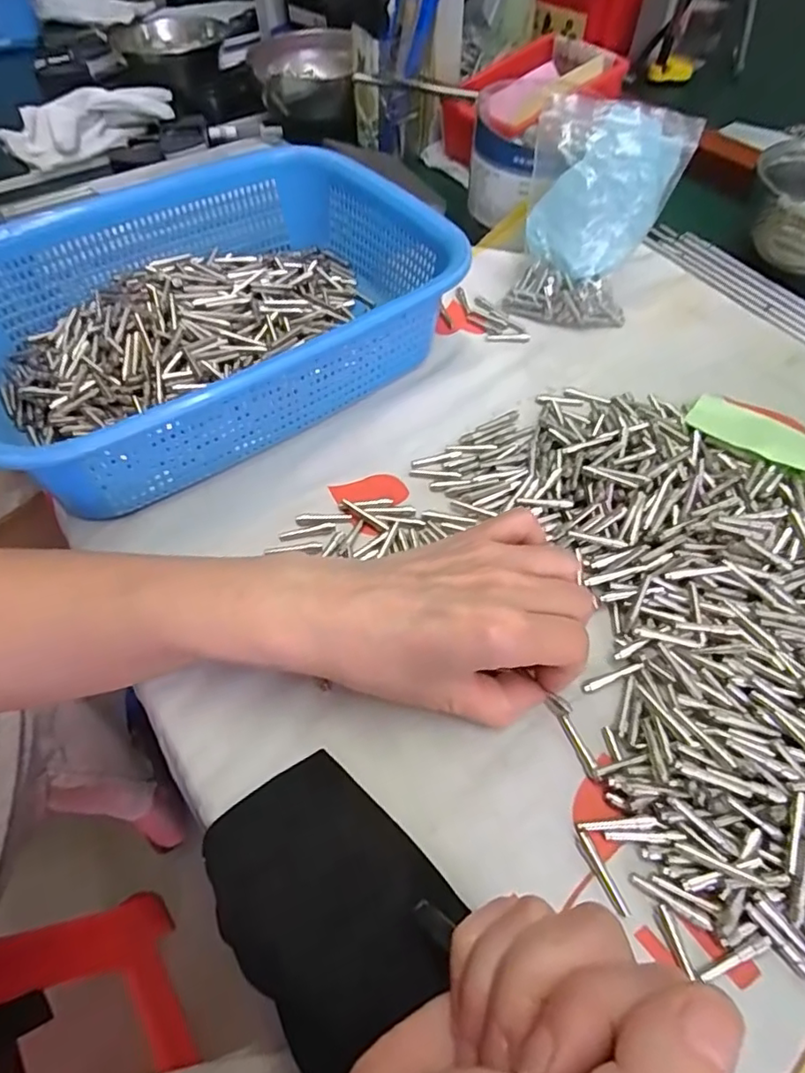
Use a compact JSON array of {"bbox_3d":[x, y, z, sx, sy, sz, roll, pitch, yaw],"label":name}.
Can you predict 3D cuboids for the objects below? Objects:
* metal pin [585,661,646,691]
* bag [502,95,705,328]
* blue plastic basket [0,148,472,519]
[{"bbox_3d":[0.094,0.062,0.255,0.028,0.004,0.004,-18,58,-10],"label":"metal pin"},{"bbox_3d":[0.125,-0.208,0.378,0.091,0.128,0.028,14,24,8],"label":"bag"},{"bbox_3d":[-0.113,-0.138,0.348,0.276,0.073,0.213,-30,61,-19],"label":"blue plastic basket"}]

